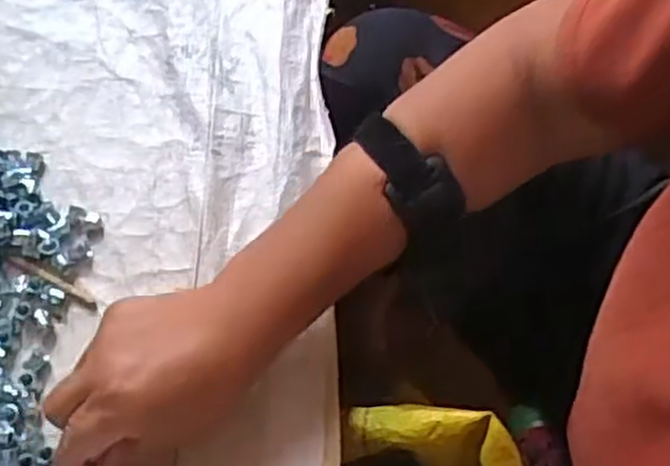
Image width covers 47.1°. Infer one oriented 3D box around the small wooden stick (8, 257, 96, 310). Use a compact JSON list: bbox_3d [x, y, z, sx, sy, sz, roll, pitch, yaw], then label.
[{"bbox_3d":[-0.174,0.030,0.473,0.061,0.007,0.007,25,69,14],"label":"small wooden stick"}]

